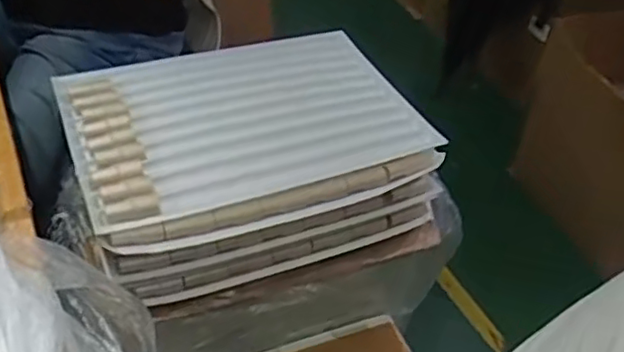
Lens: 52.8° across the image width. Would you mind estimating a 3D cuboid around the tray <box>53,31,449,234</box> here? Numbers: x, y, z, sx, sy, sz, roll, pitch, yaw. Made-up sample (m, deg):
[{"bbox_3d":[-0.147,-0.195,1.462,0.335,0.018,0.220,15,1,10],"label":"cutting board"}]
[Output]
[{"bbox_3d":[-0.095,-0.090,0.851,0.438,0.033,0.328,-15,46,-21],"label":"tray"}]

